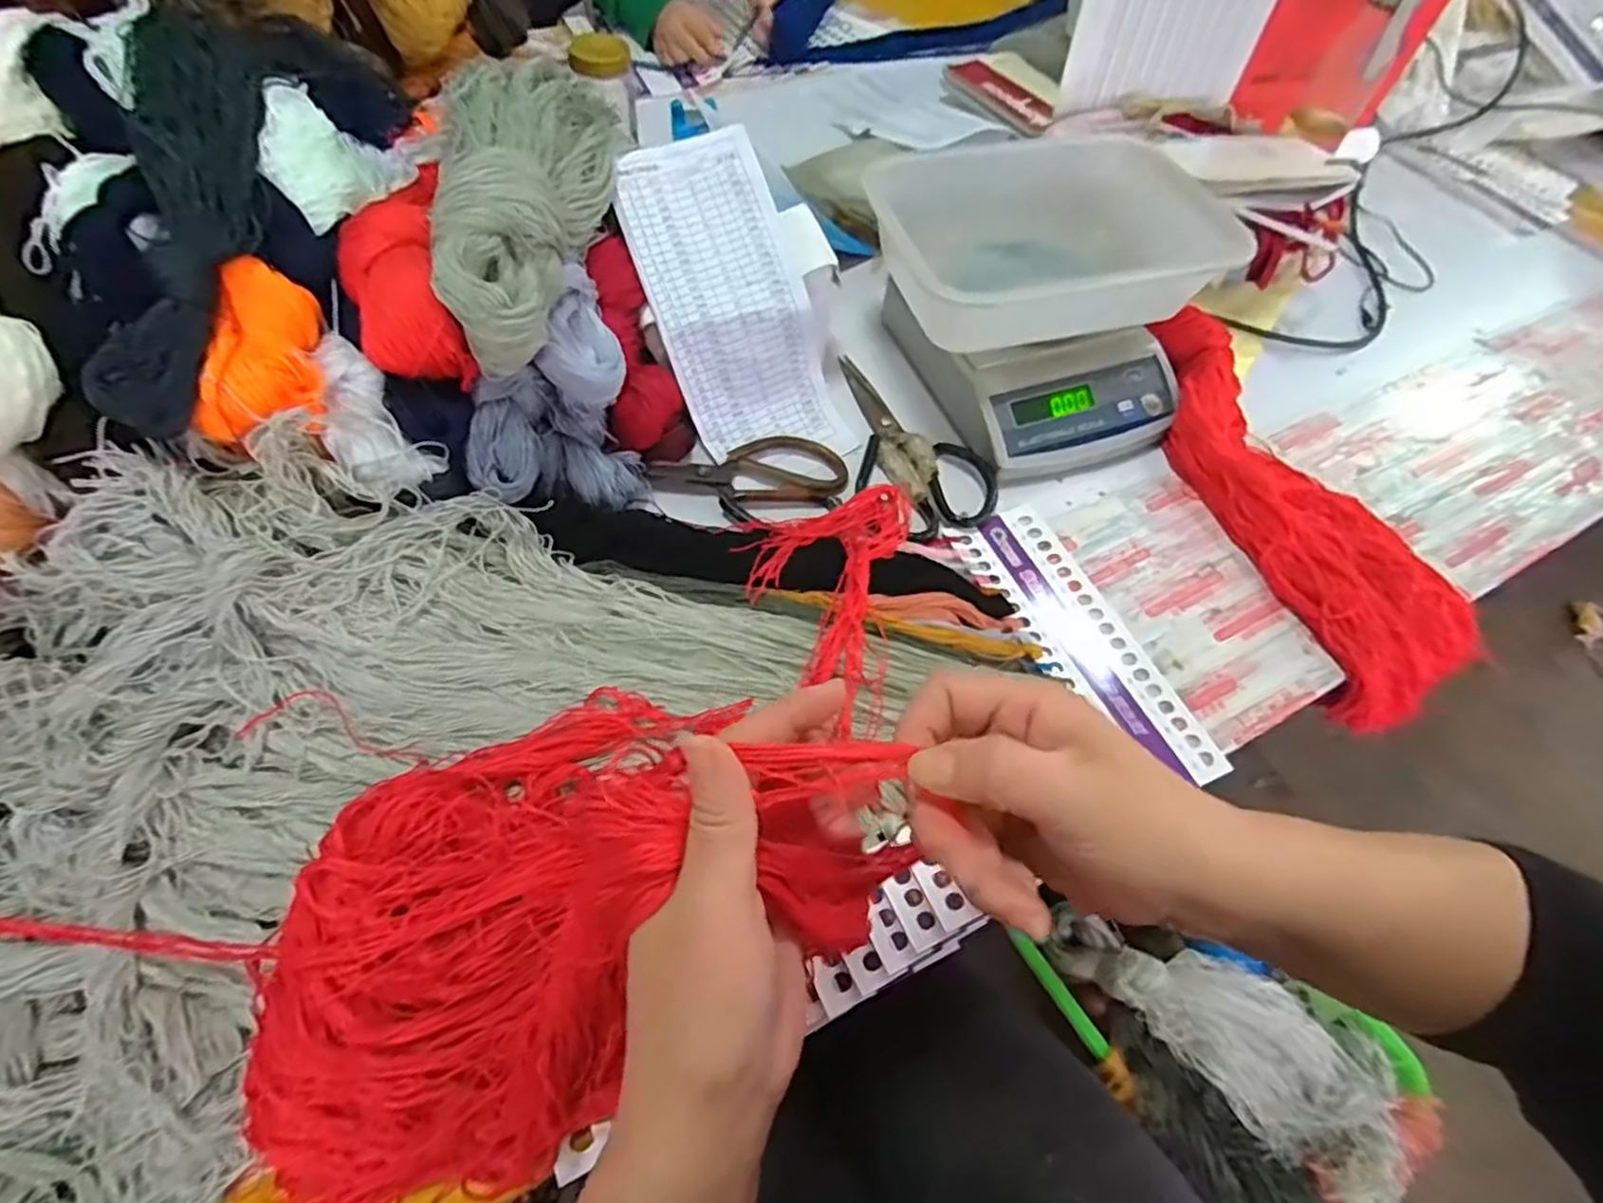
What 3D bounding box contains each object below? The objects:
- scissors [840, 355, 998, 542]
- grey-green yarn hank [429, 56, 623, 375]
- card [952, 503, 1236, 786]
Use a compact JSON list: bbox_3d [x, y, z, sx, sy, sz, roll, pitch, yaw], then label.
[{"bbox_3d":[0.078,-0.140,0.600,0.087,0.020,0.207,-25,65,-17],"label":"scissors"},{"bbox_3d":[-0.185,-0.305,0.506,0.093,0.097,0.369,-2,60,-5],"label":"grey-green yarn hank"},{"bbox_3d":[0.201,0.027,0.513,0.082,0.006,0.235,-19,61,-19],"label":"card"}]

